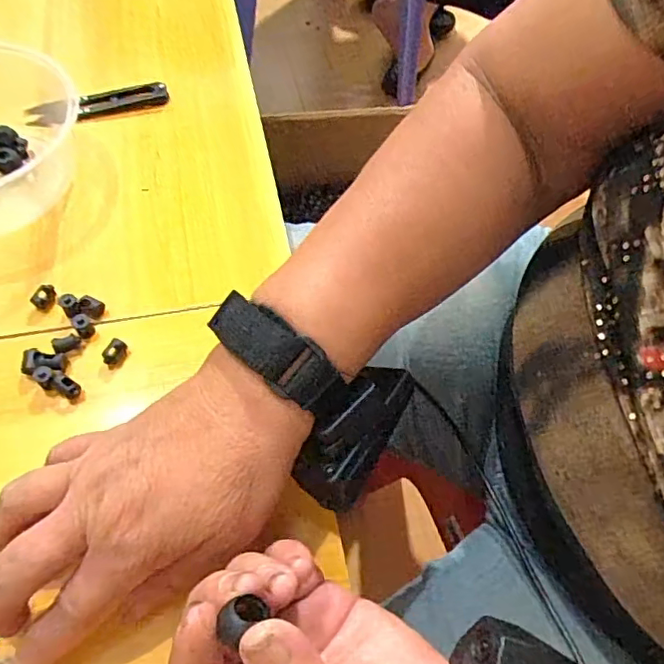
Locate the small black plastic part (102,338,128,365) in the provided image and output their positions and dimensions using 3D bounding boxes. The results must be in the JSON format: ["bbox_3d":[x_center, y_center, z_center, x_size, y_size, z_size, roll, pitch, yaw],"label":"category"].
[{"bbox_3d":[-0.123,0.012,0.321,0.009,0.008,0.014,18,58,7],"label":"small black plastic part"}]

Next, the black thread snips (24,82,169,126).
[{"bbox_3d":[-0.176,-0.173,0.426,0.101,0.010,0.022,-19,61,-16],"label":"black thread snips"}]

